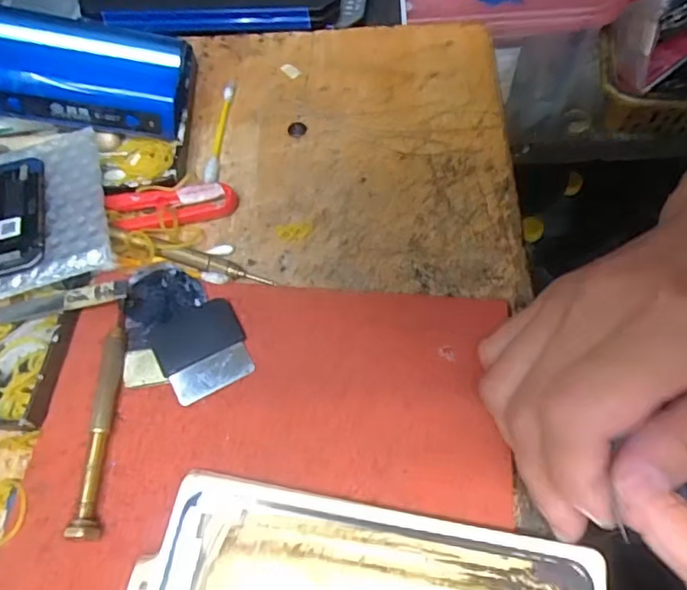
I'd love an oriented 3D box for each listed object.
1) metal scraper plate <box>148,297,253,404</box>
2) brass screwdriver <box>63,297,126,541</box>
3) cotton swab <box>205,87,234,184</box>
[{"bbox_3d":[-0.064,0.023,0.260,0.038,0.004,0.042,-27,64,-10],"label":"metal scraper plate"},{"bbox_3d":[-0.103,0.050,0.247,0.009,0.011,0.101,-4,63,1],"label":"brass screwdriver"},{"bbox_3d":[-0.069,-0.091,0.323,0.008,0.006,0.072,2,63,4],"label":"cotton swab"}]

